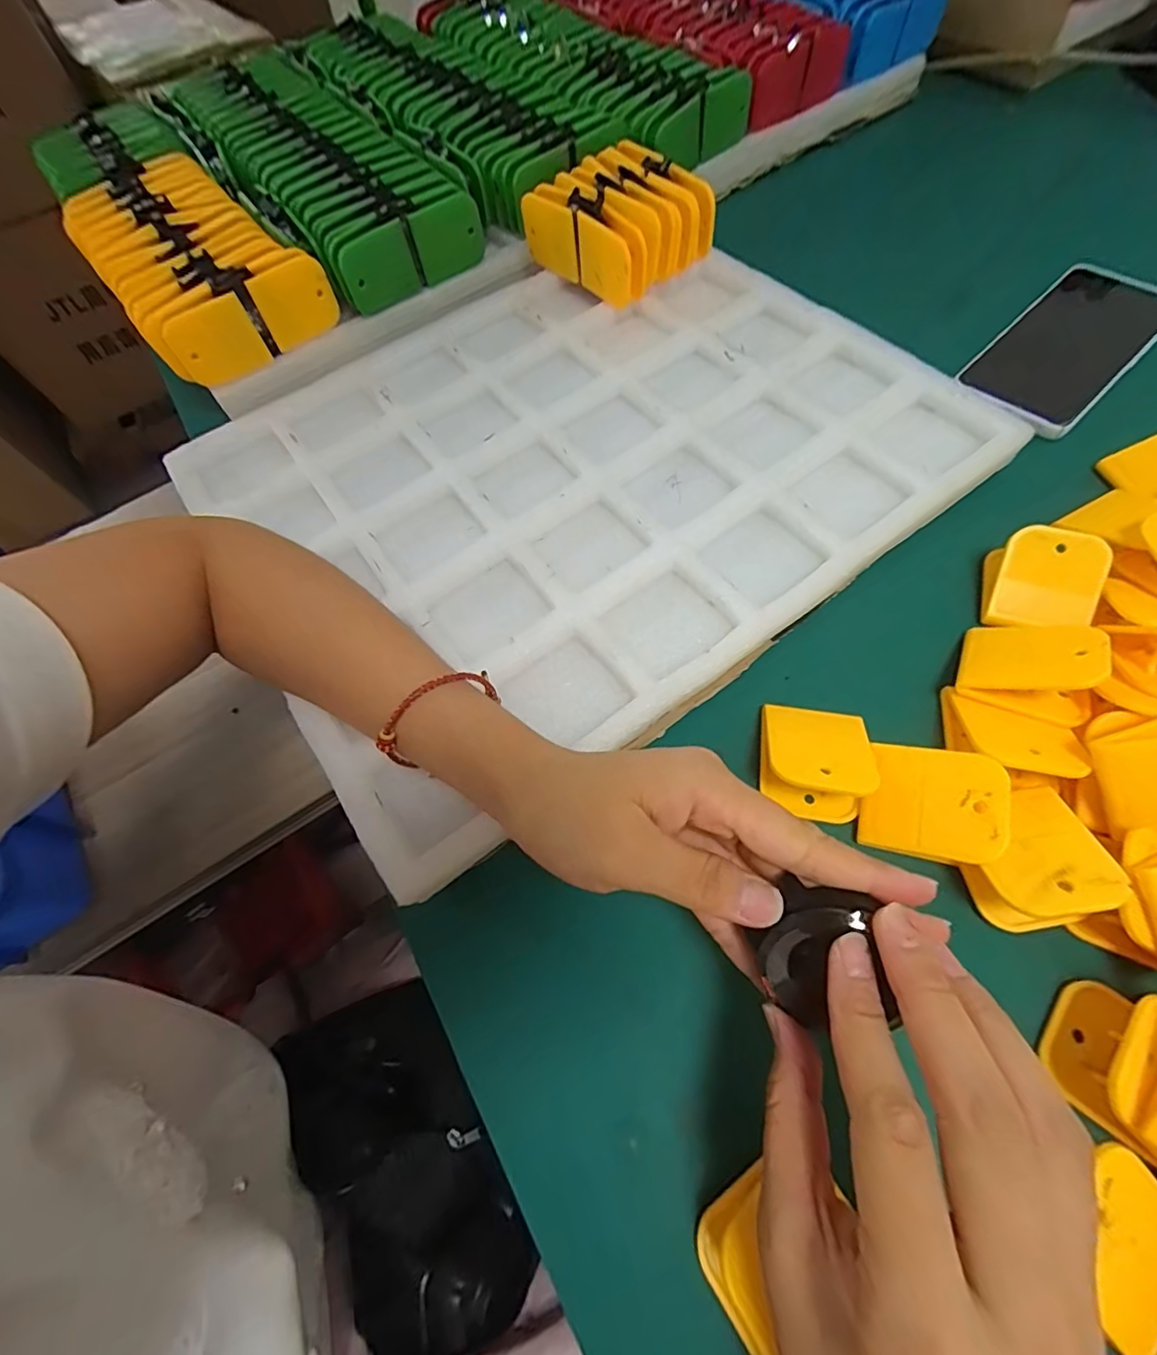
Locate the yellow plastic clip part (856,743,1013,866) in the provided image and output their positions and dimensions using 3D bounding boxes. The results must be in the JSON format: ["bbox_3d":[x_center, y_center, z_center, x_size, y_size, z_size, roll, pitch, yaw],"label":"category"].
[{"bbox_3d":[0.157,0.055,0.243,0.054,0.004,0.048,3,73,36],"label":"yellow plastic clip part"}]

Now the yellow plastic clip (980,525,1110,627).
[{"bbox_3d":[0.246,-0.051,0.290,0.047,0.025,0.051,16,65,12],"label":"yellow plastic clip"}]

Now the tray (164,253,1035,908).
[{"bbox_3d":[-0.007,-0.139,0.350,0.418,0.025,0.345,-34,65,-13],"label":"tray"}]

